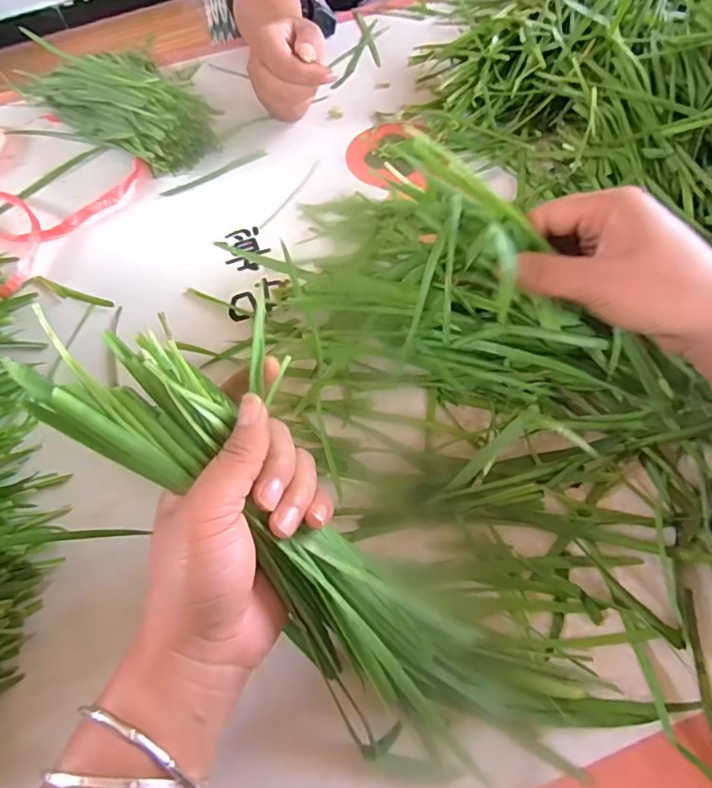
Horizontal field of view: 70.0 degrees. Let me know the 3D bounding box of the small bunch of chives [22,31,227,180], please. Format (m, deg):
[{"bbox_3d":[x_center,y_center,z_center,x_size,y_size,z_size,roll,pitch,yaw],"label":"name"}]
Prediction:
[{"bbox_3d":[-0.254,-0.283,0.494,0.251,0.064,0.066,23,64,16],"label":"small bunch of chives"}]

